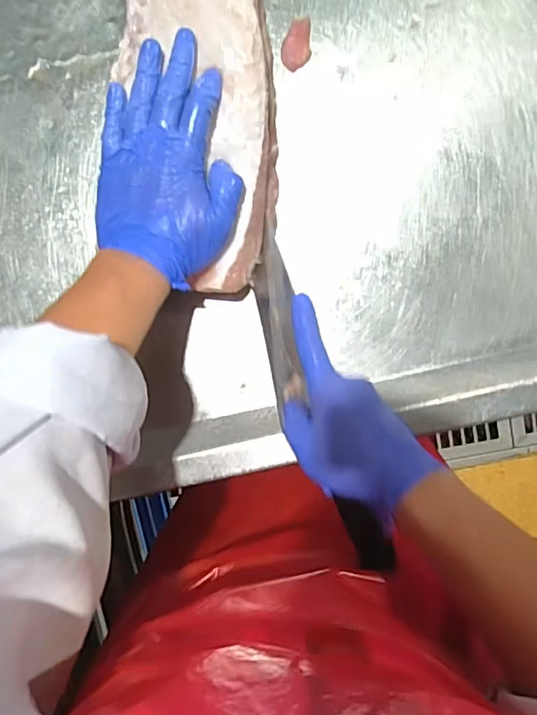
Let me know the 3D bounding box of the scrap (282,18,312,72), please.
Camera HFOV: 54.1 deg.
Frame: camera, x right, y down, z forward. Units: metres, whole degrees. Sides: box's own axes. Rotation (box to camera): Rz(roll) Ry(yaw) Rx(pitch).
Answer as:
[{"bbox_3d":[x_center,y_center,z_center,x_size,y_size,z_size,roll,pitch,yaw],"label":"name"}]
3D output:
[{"bbox_3d":[0.023,-0.261,0.439,0.024,0.007,0.041,-1,94,4],"label":"scrap"}]

